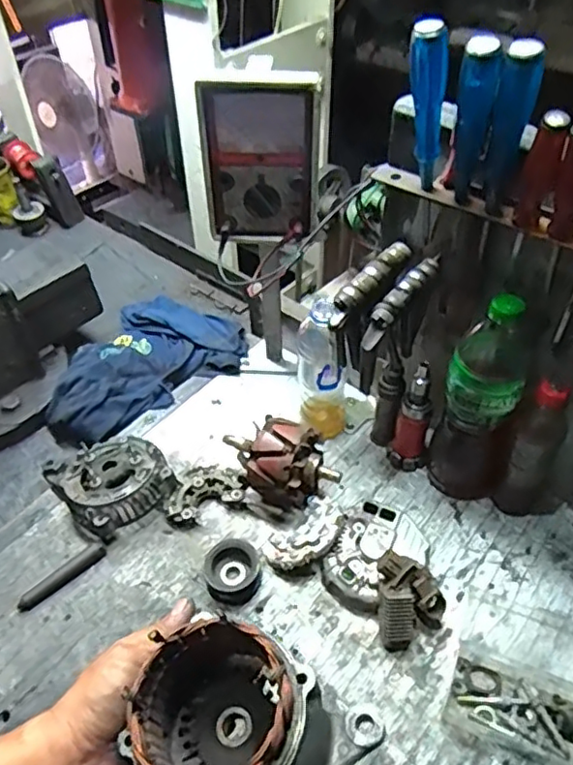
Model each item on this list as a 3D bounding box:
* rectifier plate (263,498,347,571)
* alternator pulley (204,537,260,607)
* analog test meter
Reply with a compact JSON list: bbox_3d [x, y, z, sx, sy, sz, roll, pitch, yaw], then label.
[{"bbox_3d":[0.022,0.169,0.675,0.096,0.035,0.064,-29,53,-25],"label":"rectifier plate"},{"bbox_3d":[-0.058,0.202,0.655,0.058,0.037,0.062,0,46,0],"label":"alternator pulley"},{"bbox_3d":[-0.029,-0.230,0.642,0.114,0.157,0.035,-2,46,-3],"label":"analog test meter"}]

